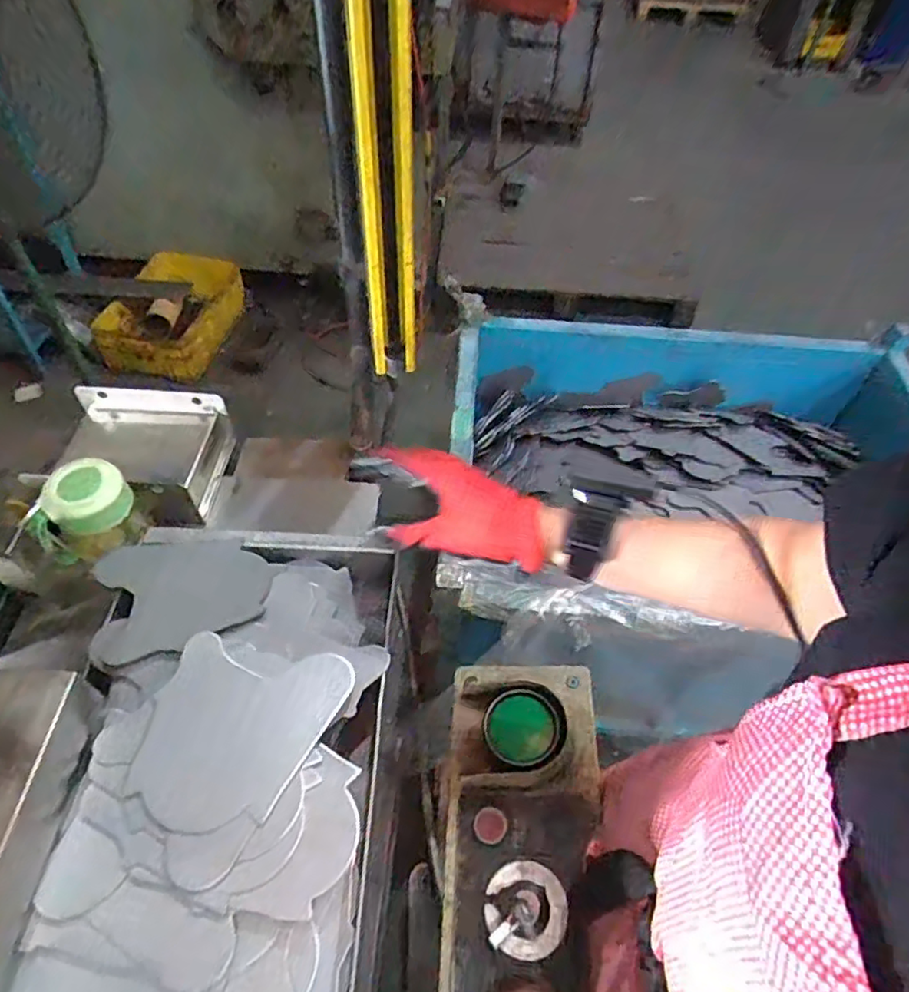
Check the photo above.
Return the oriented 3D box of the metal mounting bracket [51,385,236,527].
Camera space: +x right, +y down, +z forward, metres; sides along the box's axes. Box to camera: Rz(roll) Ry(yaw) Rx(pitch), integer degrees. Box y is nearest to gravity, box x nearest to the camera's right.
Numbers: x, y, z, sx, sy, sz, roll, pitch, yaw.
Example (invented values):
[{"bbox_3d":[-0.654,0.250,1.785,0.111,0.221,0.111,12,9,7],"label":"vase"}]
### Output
[{"bbox_3d":[-0.351,-0.036,0.678,0.172,0.077,0.157,2,51,0],"label":"metal mounting bracket"}]

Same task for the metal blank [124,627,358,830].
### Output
[{"bbox_3d":[-0.151,0.170,0.446,0.130,0.007,0.127,11,50,-8],"label":"metal blank"}]

